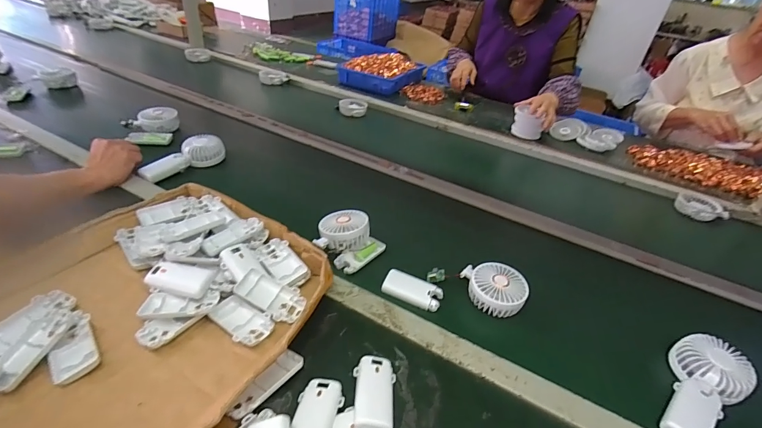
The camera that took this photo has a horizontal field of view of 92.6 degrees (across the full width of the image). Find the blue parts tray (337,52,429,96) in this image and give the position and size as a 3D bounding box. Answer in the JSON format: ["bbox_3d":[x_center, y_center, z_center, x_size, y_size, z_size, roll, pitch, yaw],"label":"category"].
[{"bbox_3d":[0.015,-0.563,1.426,0.256,0.079,0.326,21,39,21],"label":"blue parts tray"}]

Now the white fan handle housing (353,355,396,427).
[{"bbox_3d":[-0.009,0.218,0.446,0.048,0.023,0.091,5,36,0],"label":"white fan handle housing"}]

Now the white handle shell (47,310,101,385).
[{"bbox_3d":[-0.376,0.164,0.445,0.045,0.024,0.087,-23,45,-33],"label":"white handle shell"}]

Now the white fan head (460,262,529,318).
[{"bbox_3d":[0.187,0.119,0.591,0.085,0.036,0.095,-5,37,-14],"label":"white fan head"}]

